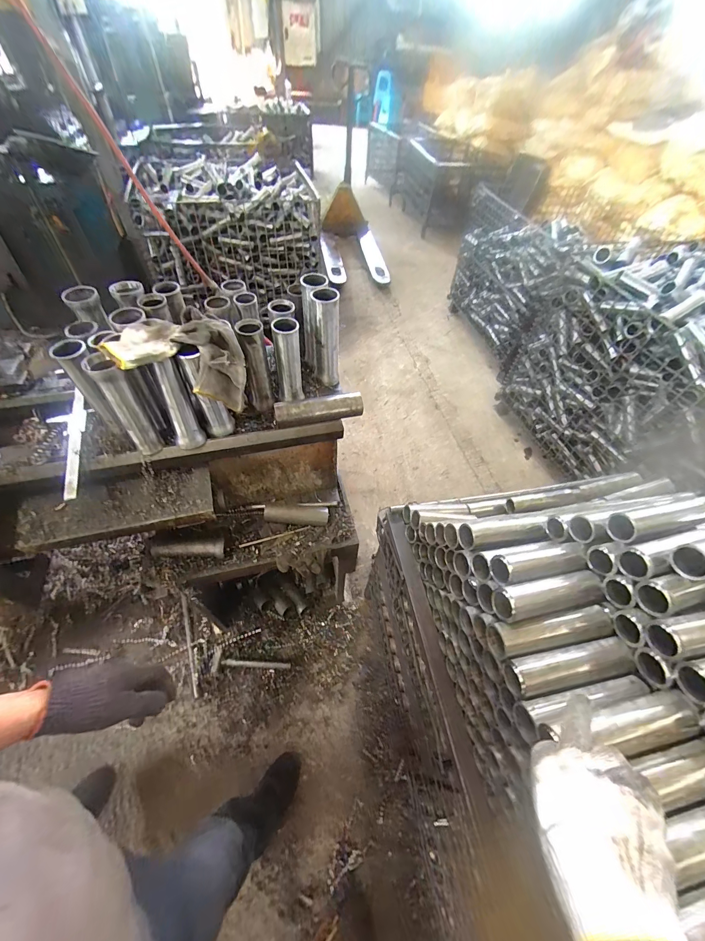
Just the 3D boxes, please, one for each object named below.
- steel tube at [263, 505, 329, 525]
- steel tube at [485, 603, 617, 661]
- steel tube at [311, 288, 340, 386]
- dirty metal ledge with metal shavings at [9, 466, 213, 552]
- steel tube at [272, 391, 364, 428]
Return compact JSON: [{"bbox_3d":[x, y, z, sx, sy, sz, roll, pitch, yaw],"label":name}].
[{"bbox_3d":[-0.151,0.120,0.950,0.169,0.052,0.048,-1,53,-4],"label":"steel tube"},{"bbox_3d":[0.276,0.223,0.483,0.171,0.038,0.043,-6,53,-8],"label":"steel tube"},{"bbox_3d":[-0.058,-0.289,0.768,0.052,0.207,0.062,-4,53,-7],"label":"steel tube"},{"bbox_3d":[-0.458,0.074,0.688,0.337,0.033,0.111,-10,78,-13],"label":"dirty metal ledge with metal shavings"},{"bbox_3d":[-0.069,-0.129,0.732,0.185,0.043,0.040,-10,54,-11],"label":"steel tube"}]

